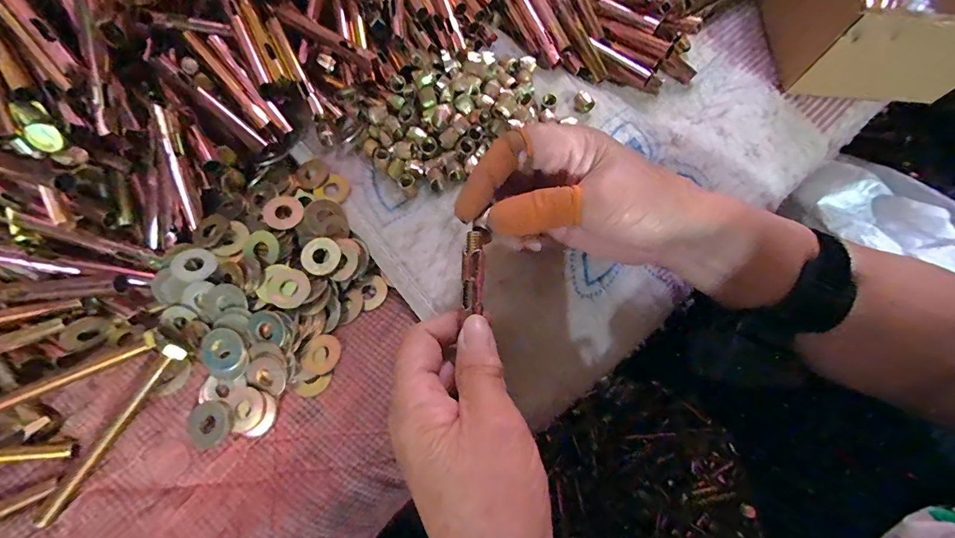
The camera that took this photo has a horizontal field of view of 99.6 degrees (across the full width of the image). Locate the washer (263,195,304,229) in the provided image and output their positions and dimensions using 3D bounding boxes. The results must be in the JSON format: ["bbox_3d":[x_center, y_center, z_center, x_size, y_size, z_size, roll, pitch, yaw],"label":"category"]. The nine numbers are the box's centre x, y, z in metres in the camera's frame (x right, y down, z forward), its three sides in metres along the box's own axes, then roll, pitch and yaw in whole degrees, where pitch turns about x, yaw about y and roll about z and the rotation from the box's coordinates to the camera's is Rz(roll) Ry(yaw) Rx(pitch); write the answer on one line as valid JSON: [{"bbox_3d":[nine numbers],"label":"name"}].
[{"bbox_3d":[-0.128,-0.038,0.266,0.025,0.004,0.025,1,68,-2],"label":"washer"}]

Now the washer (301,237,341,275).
[{"bbox_3d":[-0.100,-0.008,0.259,0.024,0.004,0.023,3,78,-15],"label":"washer"}]

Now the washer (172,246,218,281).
[{"bbox_3d":[-0.176,-0.003,0.250,0.022,0.004,0.023,13,58,-21],"label":"washer"}]

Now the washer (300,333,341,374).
[{"bbox_3d":[-0.095,0.052,0.245,0.022,0.004,0.024,0,70,-1],"label":"washer"}]

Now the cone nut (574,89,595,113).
[{"bbox_3d":[0.080,-0.126,0.307,0.011,0.012,0.014,-37,74,-13],"label":"cone nut"}]

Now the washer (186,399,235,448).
[{"bbox_3d":[-0.153,0.087,0.230,0.025,0.004,0.024,0,70,-1],"label":"washer"}]

